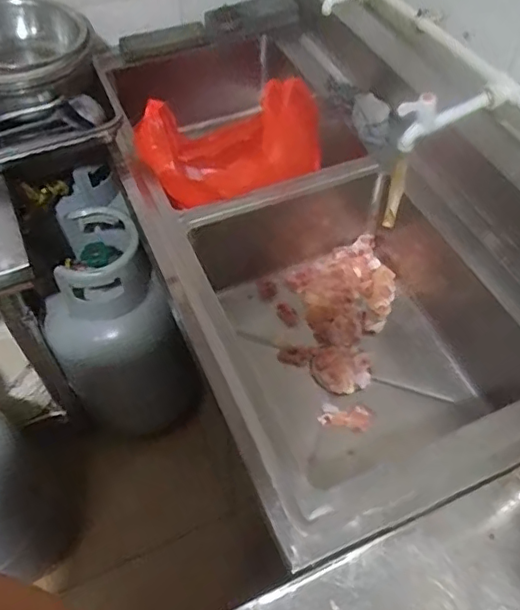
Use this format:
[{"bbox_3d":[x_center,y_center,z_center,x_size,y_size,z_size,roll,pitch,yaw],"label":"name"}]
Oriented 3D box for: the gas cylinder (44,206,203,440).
[{"bbox_3d":[-0.352,0.079,1.359,0.283,0.578,0.289,-32,60,-21],"label":"gas cylinder"}]

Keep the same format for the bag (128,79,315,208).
[{"bbox_3d":[-0.055,-0.321,1.072,0.351,0.219,0.126,-9,54,-6],"label":"bag"}]

